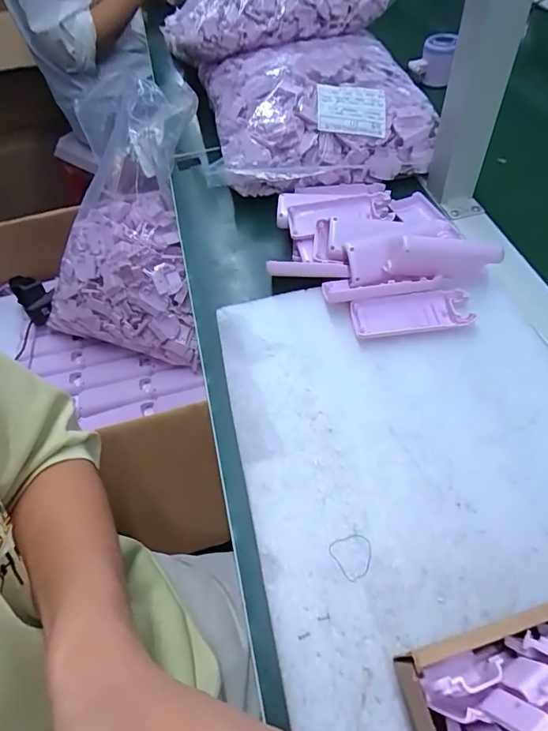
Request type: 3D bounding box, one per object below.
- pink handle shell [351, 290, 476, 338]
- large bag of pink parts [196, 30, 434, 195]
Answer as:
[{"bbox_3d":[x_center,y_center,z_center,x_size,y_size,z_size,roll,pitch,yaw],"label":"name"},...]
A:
[{"bbox_3d":[0.124,-0.045,0.419,0.102,0.019,0.040,-7,53,2],"label":"pink handle shell"},{"bbox_3d":[0.049,-0.330,0.589,0.261,0.102,0.252,-9,53,0],"label":"large bag of pink parts"}]

